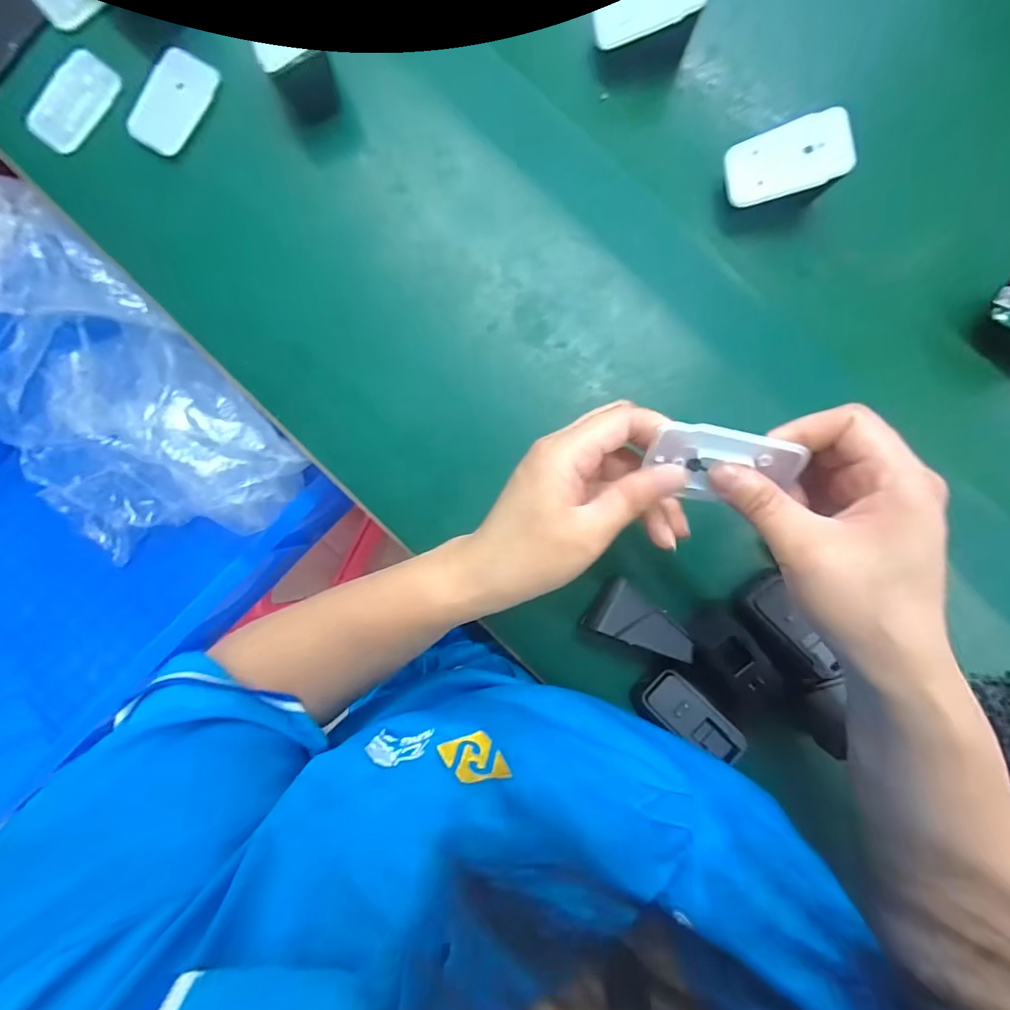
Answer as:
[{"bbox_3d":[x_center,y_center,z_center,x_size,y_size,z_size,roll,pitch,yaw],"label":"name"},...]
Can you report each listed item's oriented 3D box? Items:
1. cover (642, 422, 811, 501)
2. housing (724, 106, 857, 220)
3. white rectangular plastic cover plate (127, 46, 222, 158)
[{"bbox_3d":[0.103,-0.018,0.222,0.066,0.004,0.039,13,130,3],"label":"cover"},{"bbox_3d":[0.187,-0.223,0.314,0.069,0.033,0.045,-11,91,24],"label":"housing"},{"bbox_3d":[-0.241,-0.291,0.338,0.047,0.007,0.070,37,90,3],"label":"white rectangular plastic cover plate"}]

